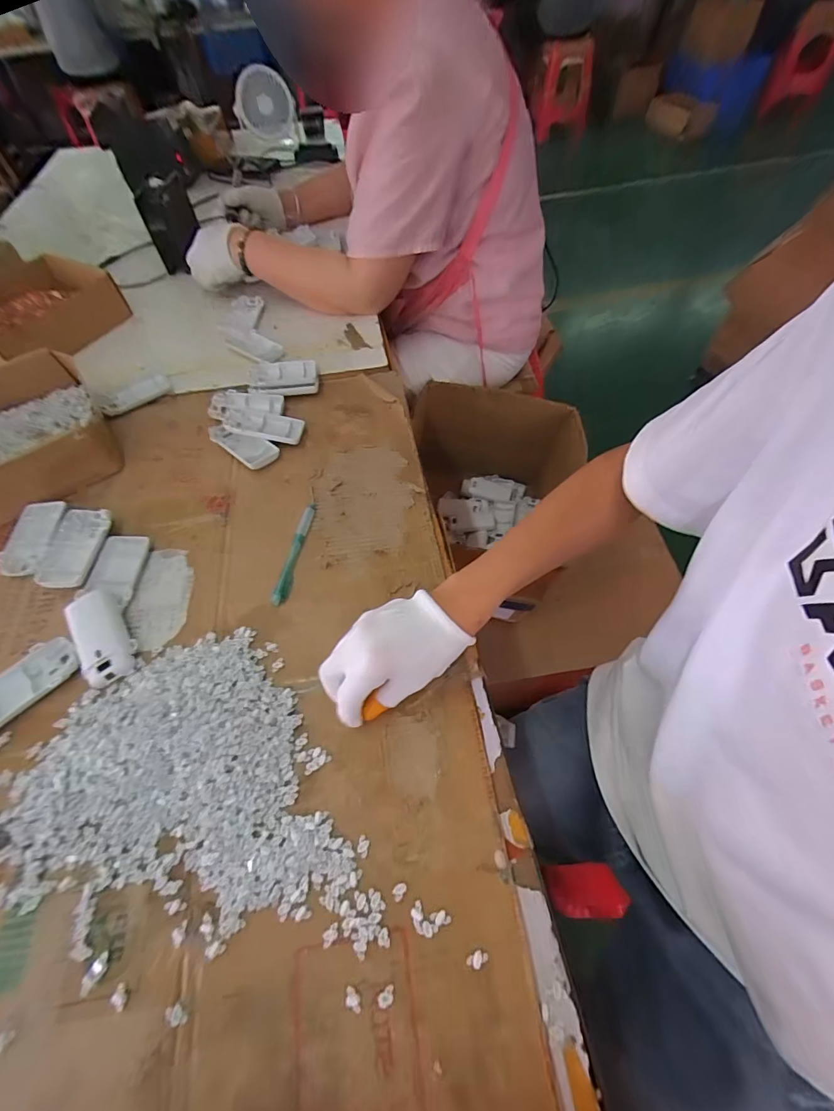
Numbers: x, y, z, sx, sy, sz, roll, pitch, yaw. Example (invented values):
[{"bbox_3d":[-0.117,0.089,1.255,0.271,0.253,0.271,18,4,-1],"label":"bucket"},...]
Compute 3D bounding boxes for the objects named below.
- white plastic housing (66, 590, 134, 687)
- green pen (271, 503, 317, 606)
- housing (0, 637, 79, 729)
[{"bbox_3d":[-0.305,0.078,0.426,0.044,0.022,0.092,-28,63,-15],"label":"white plastic housing"},{"bbox_3d":[-0.133,-0.005,0.483,0.015,0.008,0.128,8,60,5],"label":"green pen"},{"bbox_3d":[-0.362,0.120,0.404,0.095,0.011,0.047,-38,66,-19],"label":"housing"}]

